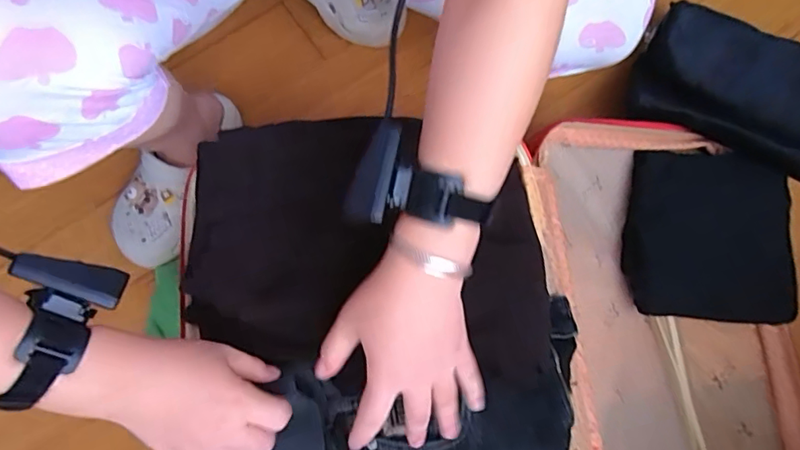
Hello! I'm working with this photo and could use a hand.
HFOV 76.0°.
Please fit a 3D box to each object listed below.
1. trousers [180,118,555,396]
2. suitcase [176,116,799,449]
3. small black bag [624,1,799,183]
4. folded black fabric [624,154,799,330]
[{"bbox_3d":[-0.034,0.022,0.463,0.307,0.044,0.245,-7,78,0],"label":"trousers"},{"bbox_3d":[0.143,0.138,0.555,0.693,0.242,0.488,-8,78,-2],"label":"suitcase"},{"bbox_3d":[0.454,-0.186,0.676,0.274,0.047,0.188,25,79,5],"label":"small black bag"},{"bbox_3d":[0.391,0.012,0.651,0.191,0.054,0.210,6,77,1],"label":"folded black fabric"}]

